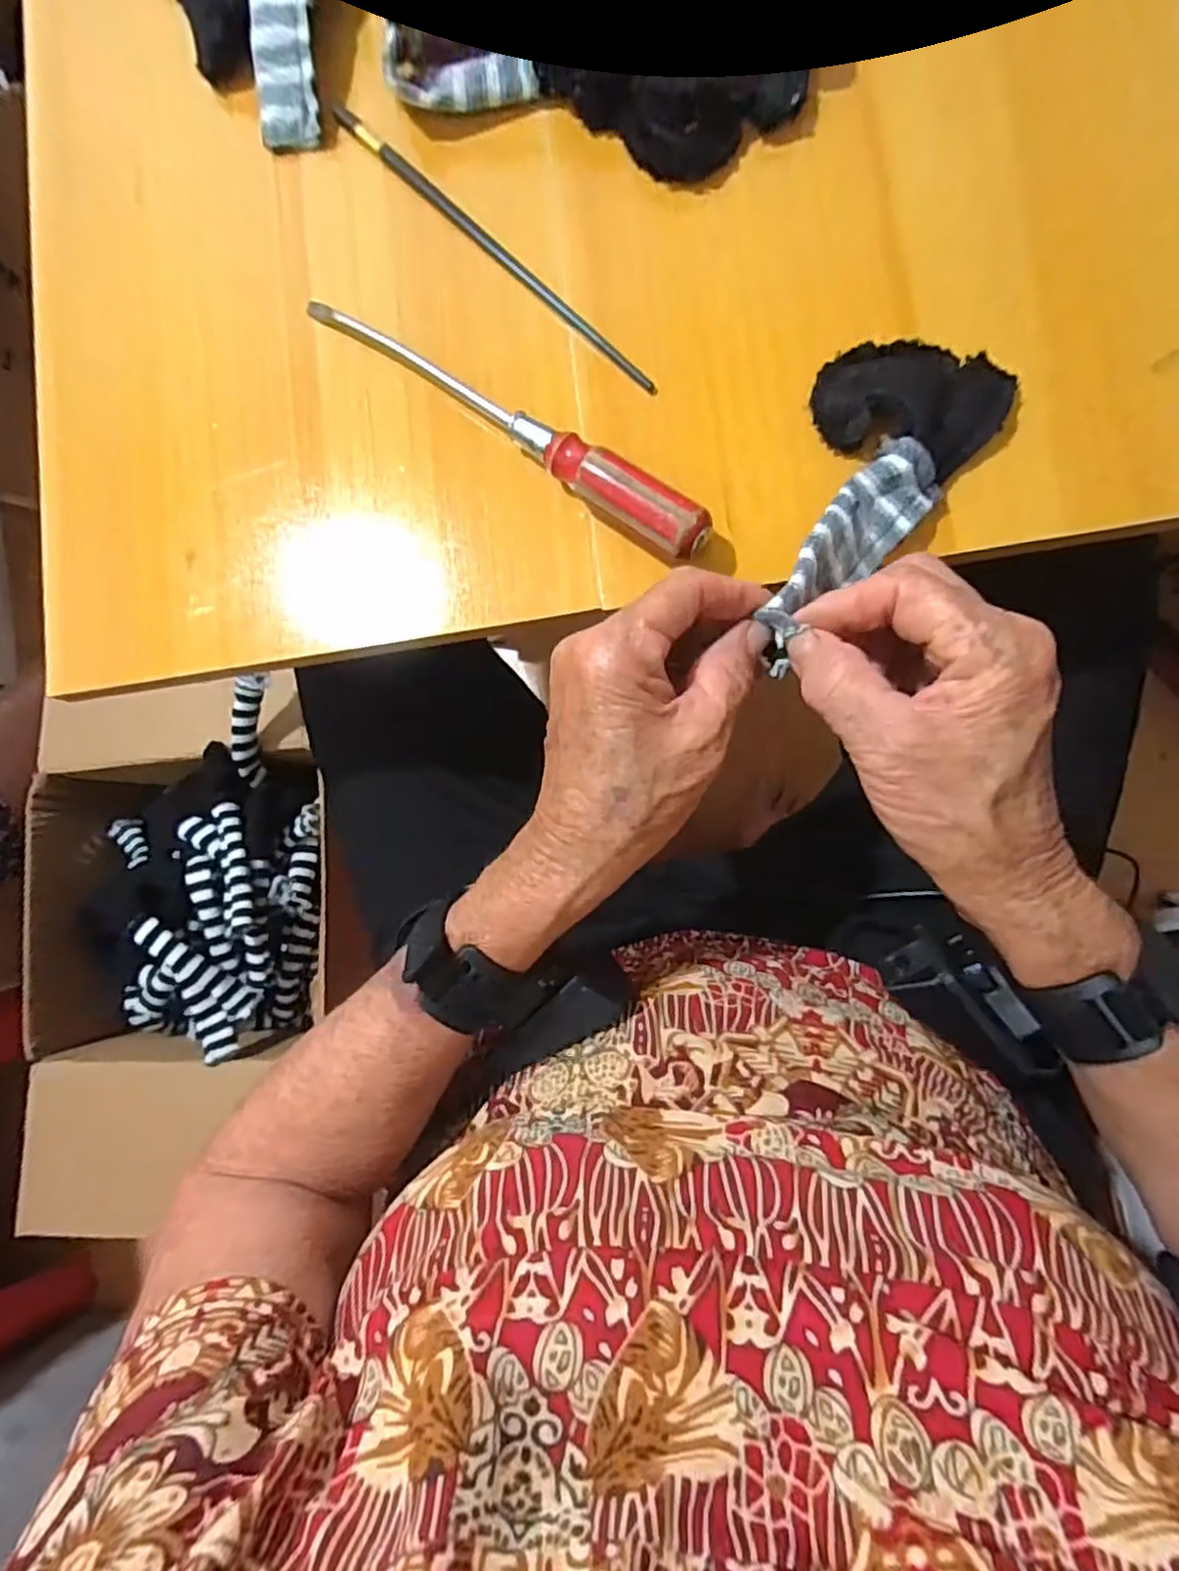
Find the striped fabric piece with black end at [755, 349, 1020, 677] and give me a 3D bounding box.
[{"bbox_3d":[0.112,-0.122,0.286,0.074,0.026,0.171,28,73,9],"label":"striped fabric piece with black end"}]

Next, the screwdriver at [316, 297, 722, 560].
[{"bbox_3d":[-0.045,-0.179,0.325,0.244,0.028,0.021,38,90,9],"label":"screwdriver"}]

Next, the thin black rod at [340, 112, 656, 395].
[{"bbox_3d":[-0.051,-0.273,0.344,0.008,0.004,0.233,-44,81,2],"label":"thin black rod"}]

